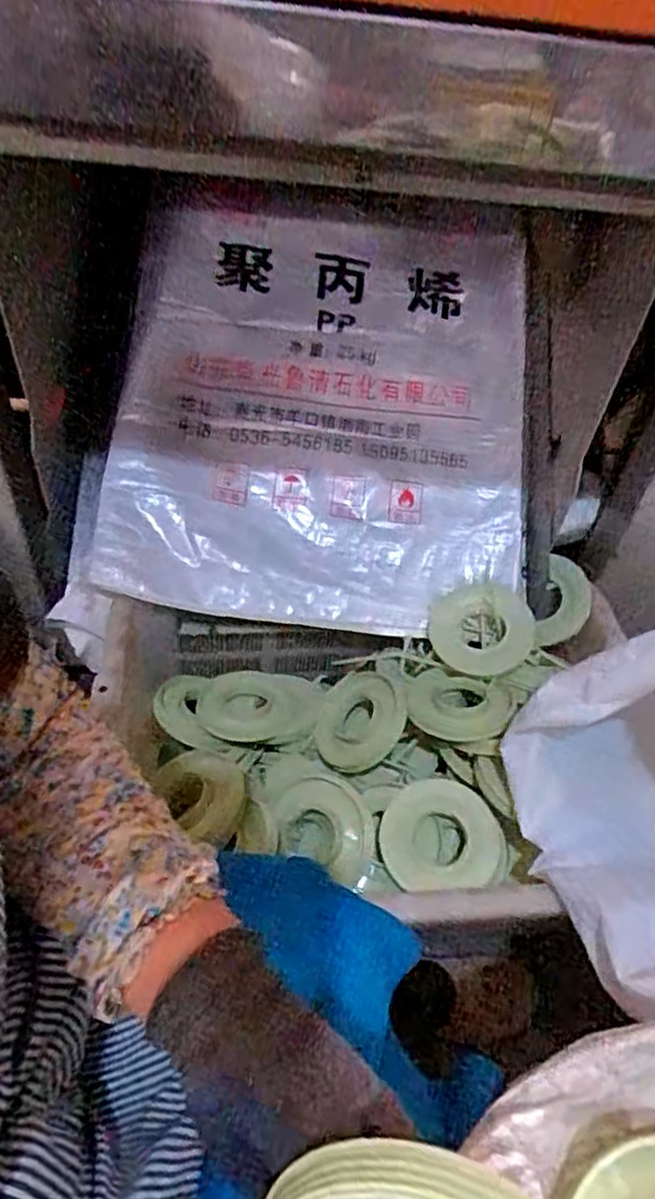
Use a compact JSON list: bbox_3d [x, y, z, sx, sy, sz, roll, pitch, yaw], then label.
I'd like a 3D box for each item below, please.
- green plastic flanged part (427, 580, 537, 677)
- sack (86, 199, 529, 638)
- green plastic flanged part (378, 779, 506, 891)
[{"bbox_3d":[0.200,0.040,0.900,0.128,0.018,0.123,14,69,15],"label":"green plastic flanged part"},{"bbox_3d":[-0.004,-0.267,0.930,0.573,0.100,0.598,6,86,0],"label":"sack"},{"bbox_3d":[0.131,0.273,0.799,0.133,0.040,0.115,-10,65,11],"label":"green plastic flanged part"}]

